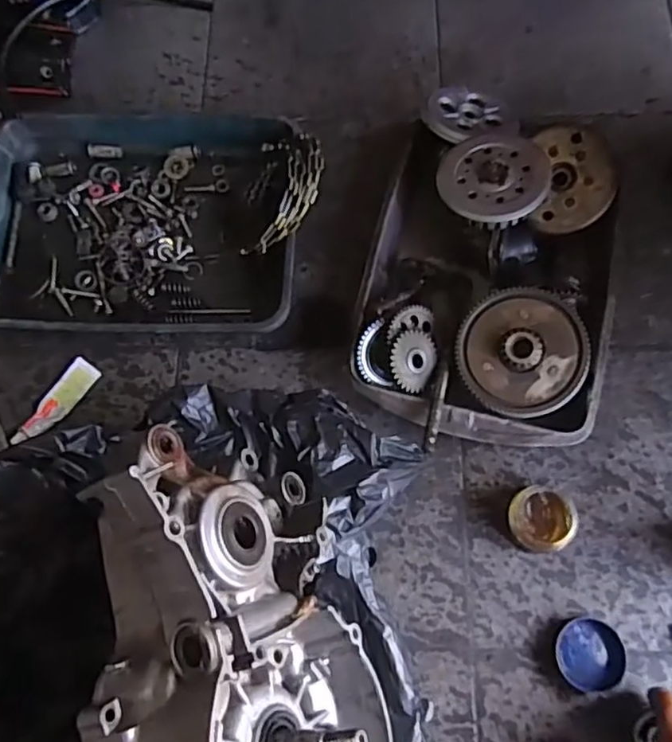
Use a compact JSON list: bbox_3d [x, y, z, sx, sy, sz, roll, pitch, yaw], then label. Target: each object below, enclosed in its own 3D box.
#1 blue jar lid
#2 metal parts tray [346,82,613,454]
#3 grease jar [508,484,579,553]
[{"bbox_3d":[0.228,0.254,0.573,0.058,0.012,0.059,-1,71,1],"label":"blue jar lid"},{"bbox_3d":[0.163,-0.114,0.656,0.249,0.097,0.375,11,71,6],"label":"metal parts tray"},{"bbox_3d":[0.194,0.140,0.601,0.060,0.034,0.059,-1,71,1],"label":"grease jar"}]

